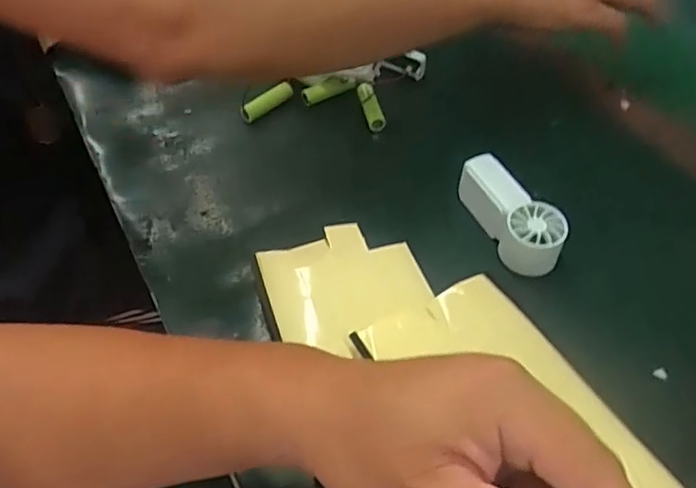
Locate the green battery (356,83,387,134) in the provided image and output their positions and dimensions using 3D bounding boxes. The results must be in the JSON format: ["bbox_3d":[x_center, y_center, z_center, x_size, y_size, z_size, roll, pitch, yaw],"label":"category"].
[{"bbox_3d":[0.019,-0.120,0.519,0.016,0.013,0.050,-9,50,-9],"label":"green battery"}]

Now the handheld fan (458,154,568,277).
[{"bbox_3d":[0.113,-0.021,0.426,0.037,0.033,0.092,-17,51,-15],"label":"handheld fan"}]

